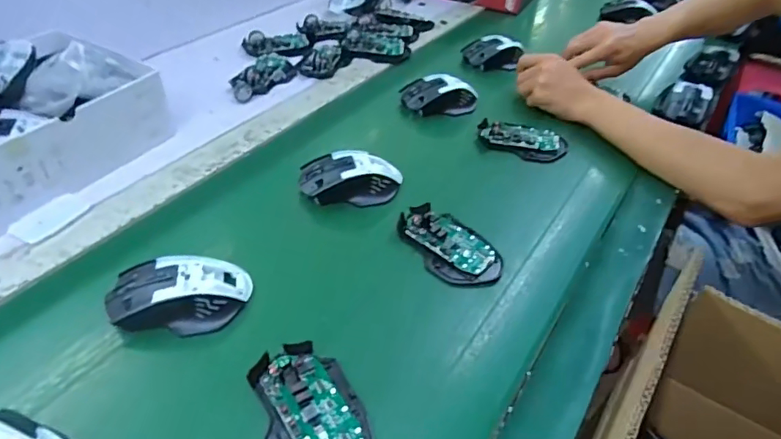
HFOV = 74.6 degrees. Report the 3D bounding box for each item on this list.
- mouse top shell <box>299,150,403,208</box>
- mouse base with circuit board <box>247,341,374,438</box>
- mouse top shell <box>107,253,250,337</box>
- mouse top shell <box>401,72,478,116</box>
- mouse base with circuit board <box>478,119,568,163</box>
[{"bbox_3d":[-0.043,-0.048,0.576,0.111,0.032,0.059,-4,44,-9],"label":"mouse top shell"},{"bbox_3d":[-0.059,0.149,0.385,0.071,0.031,0.112,-17,47,-22],"label":"mouse base with circuit board"},{"bbox_3d":[-0.182,0.063,0.442,0.114,0.032,0.064,-7,44,-13],"label":"mouse top shell"},{"bbox_3d":[0.070,-0.181,0.732,0.109,0.035,0.059,-4,44,-10],"label":"mouse top shell"},{"bbox_3d":[0.176,-0.109,0.682,0.114,0.018,0.063,15,44,11],"label":"mouse base with circuit board"}]

